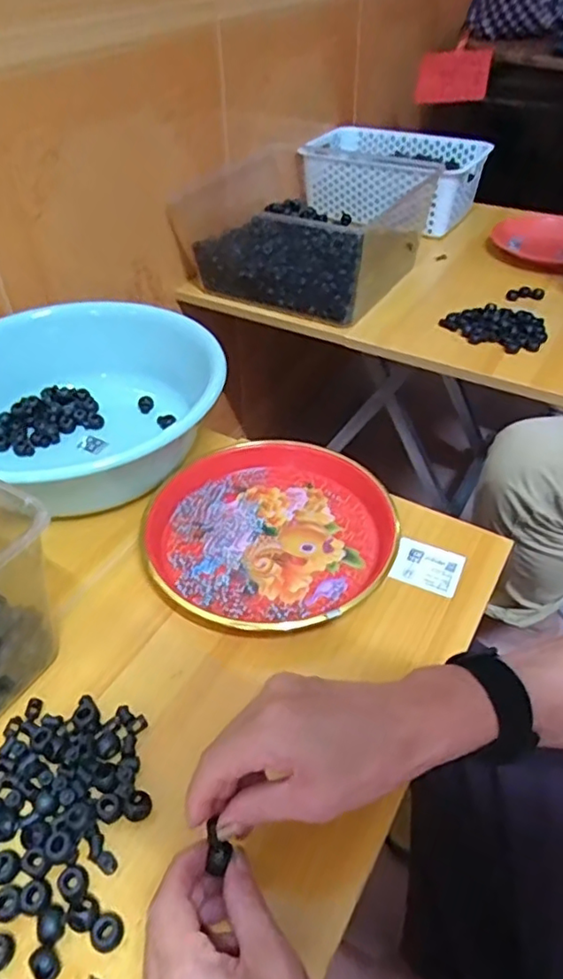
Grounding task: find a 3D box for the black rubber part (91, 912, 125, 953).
[{"bbox_3d":[-0.097,0.248,0.345,0.017,0.011,0.018,0,43,0],"label":"black rubber part"}]

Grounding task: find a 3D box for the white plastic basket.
[{"bbox_3d":[0.200,-0.569,1.130,0.311,0.109,0.231,15,45,16],"label":"white plastic basket"}]

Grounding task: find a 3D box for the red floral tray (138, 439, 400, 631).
[{"bbox_3d":[-0.016,0.036,0.555,0.208,0.030,0.217,28,50,27],"label":"red floral tray"}]

